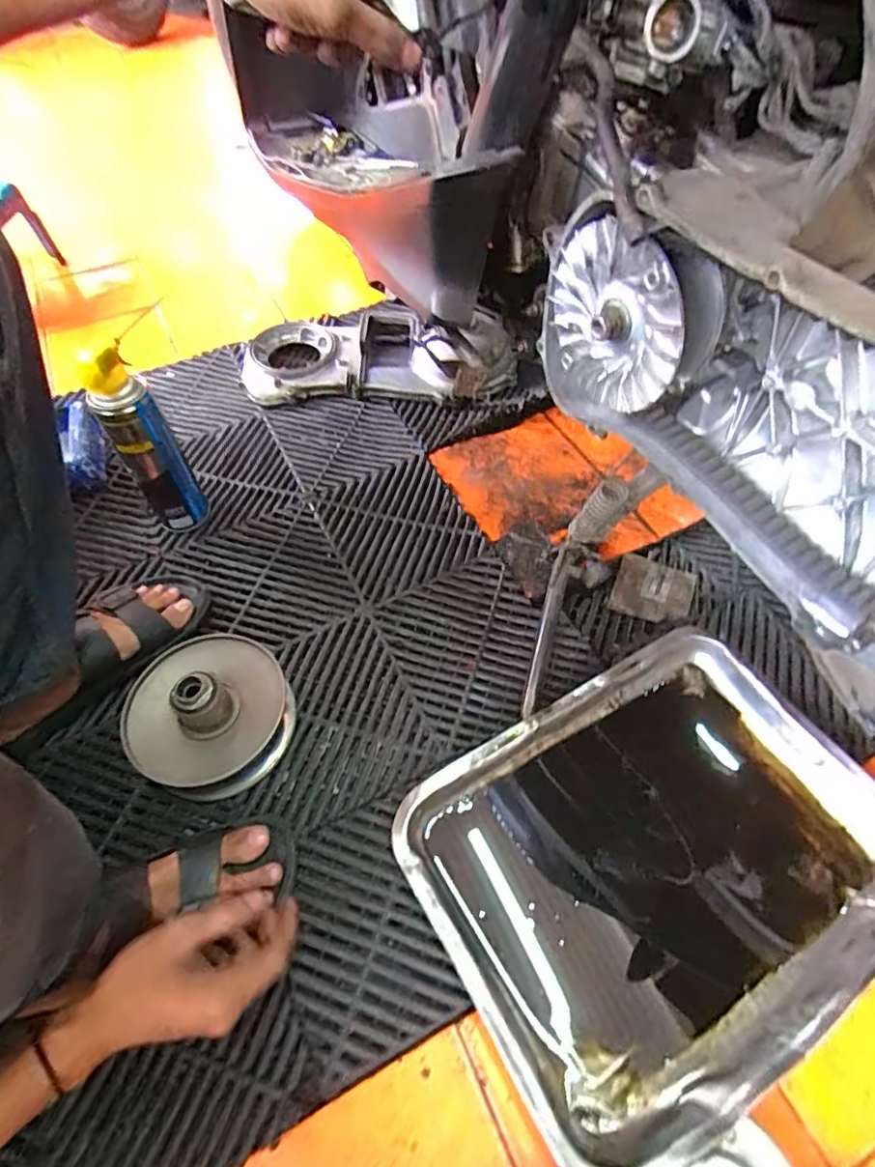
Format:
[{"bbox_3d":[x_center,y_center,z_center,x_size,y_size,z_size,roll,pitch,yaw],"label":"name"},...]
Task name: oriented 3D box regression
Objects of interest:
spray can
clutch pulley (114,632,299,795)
[{"bbox_3d":[-0.334,-0.150,0.666,0.060,0.231,0.056,-1,55,1],"label":"spray can"},{"bbox_3d":[-0.233,0.122,0.565,0.148,0.087,0.152,-1,55,1],"label":"clutch pulley"}]

